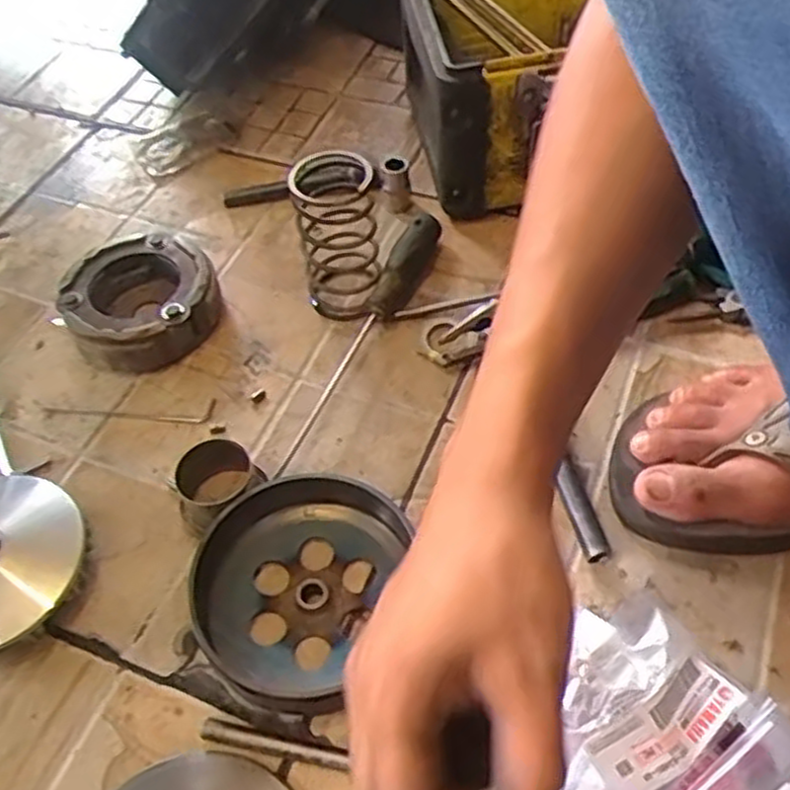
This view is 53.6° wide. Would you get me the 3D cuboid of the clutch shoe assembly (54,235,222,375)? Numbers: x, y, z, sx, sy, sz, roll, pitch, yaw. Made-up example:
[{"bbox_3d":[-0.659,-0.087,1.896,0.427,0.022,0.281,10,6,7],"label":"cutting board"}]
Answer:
[{"bbox_3d":[-0.173,-0.062,0.534,0.098,0.041,0.086,-38,59,-21],"label":"clutch shoe assembly"}]

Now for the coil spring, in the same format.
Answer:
[{"bbox_3d":[-0.038,-0.109,0.520,0.052,0.103,0.059,-13,53,-4],"label":"coil spring"}]

